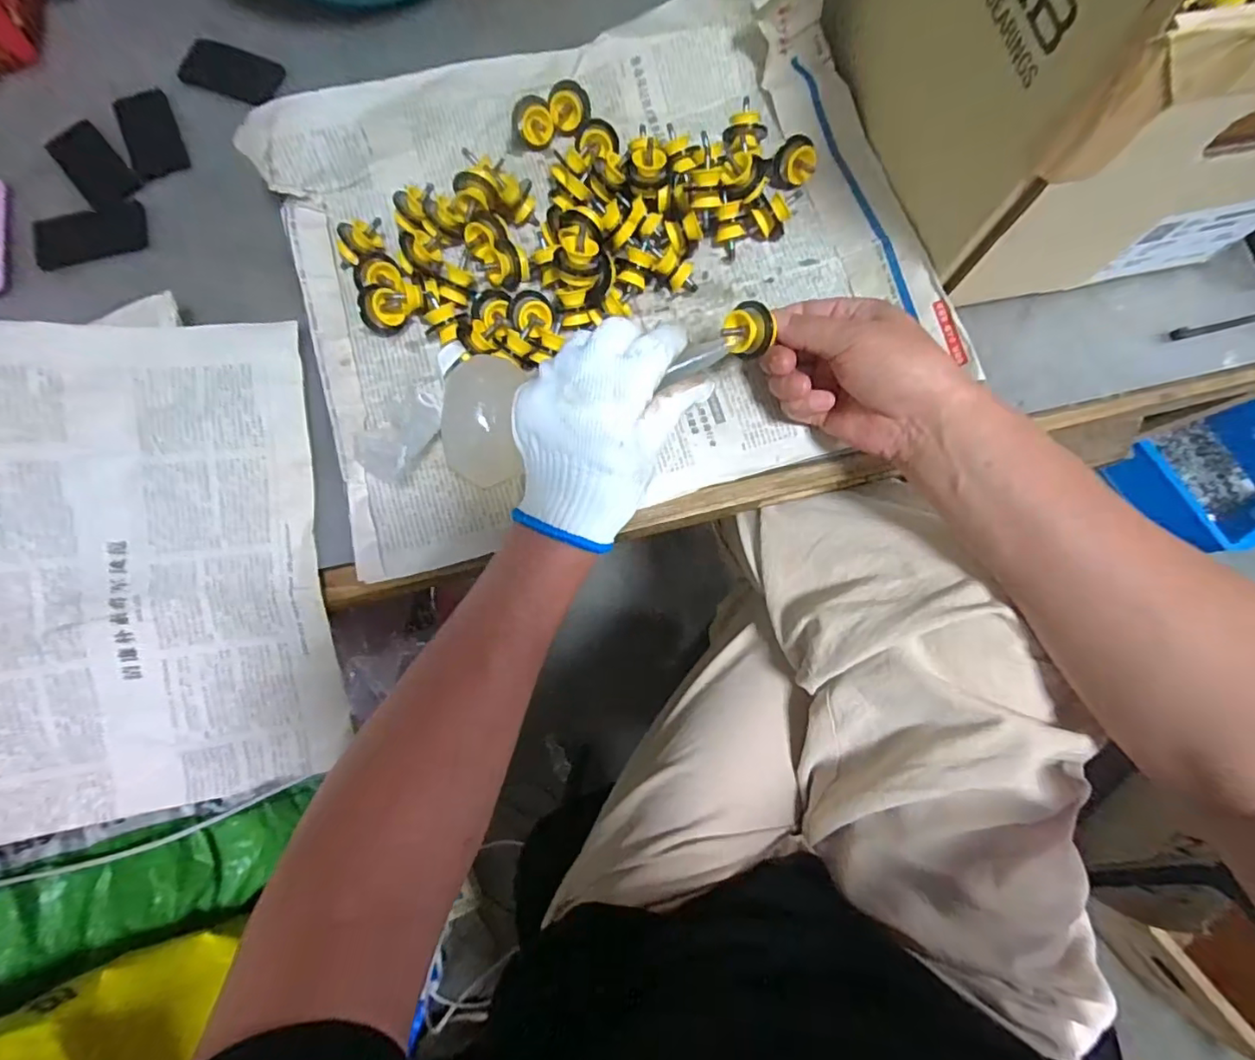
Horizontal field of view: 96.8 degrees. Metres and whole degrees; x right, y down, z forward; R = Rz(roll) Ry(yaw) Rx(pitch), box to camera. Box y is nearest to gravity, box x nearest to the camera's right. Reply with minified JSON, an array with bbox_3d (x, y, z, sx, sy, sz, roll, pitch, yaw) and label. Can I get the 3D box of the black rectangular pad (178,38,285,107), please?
[{"bbox_3d":[-0.332,-0.385,0.468,0.090,0.004,0.050,21,80,4],"label":"black rectangular pad"}]

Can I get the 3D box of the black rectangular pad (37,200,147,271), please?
[{"bbox_3d":[-0.420,-0.231,0.437,0.084,0.005,0.046,-16,79,-3],"label":"black rectangular pad"}]

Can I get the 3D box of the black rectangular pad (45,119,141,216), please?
[{"bbox_3d":[-0.434,-0.295,0.450,0.043,0.005,0.084,-41,81,-7],"label":"black rectangular pad"}]

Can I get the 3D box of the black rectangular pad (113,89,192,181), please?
[{"bbox_3d":[-0.388,-0.323,0.455,0.044,0.004,0.075,-21,85,-2],"label":"black rectangular pad"}]

